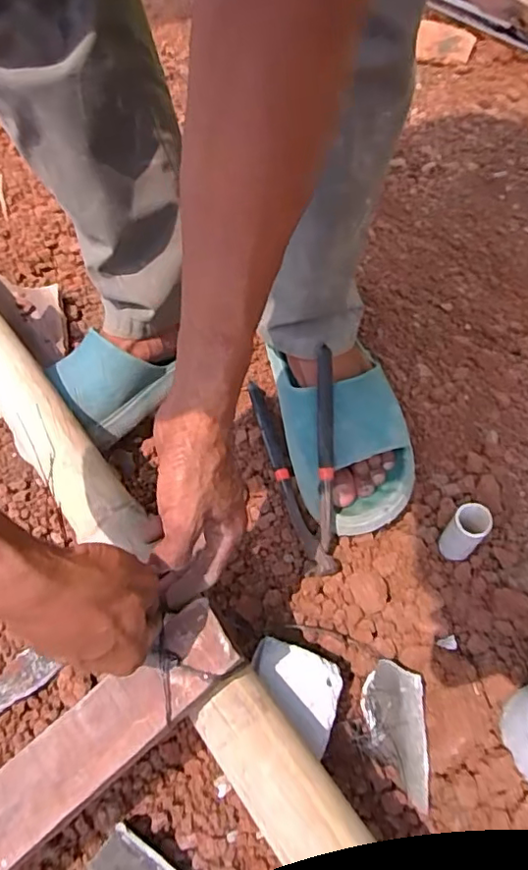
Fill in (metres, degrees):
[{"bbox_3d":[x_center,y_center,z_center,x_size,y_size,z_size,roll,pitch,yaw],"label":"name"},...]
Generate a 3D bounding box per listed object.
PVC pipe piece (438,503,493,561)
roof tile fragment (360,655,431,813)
[{"bbox_3d":[0.193,0.095,0.548,0.033,0.069,0.034,-1,62,2],"label":"PVC pipe piece"},{"bbox_3d":[0.113,0.255,0.487,0.054,0.010,0.108,-11,73,39],"label":"roof tile fragment"}]

